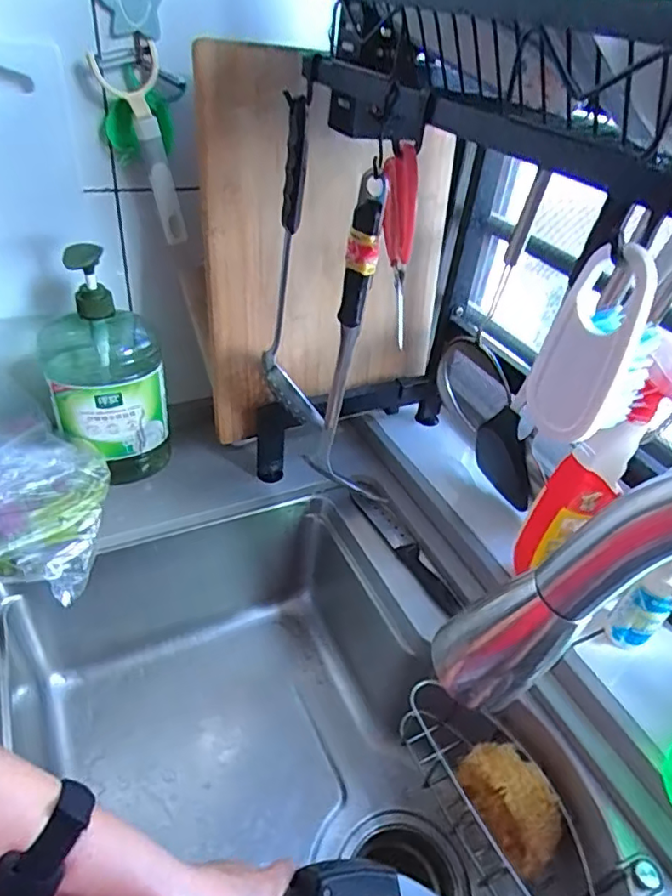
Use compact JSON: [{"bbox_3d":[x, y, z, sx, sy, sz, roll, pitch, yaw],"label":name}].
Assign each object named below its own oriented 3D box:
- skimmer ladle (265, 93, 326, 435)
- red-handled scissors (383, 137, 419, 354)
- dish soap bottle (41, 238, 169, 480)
[{"bbox_3d":[-0.035,-0.160,0.545,0.057,0.283,0.072,1,39,-7],"label":"skimmer ladle"},{"bbox_3d":[0.042,-0.142,0.402,0.016,0.122,0.053,-2,39,-11],"label":"red-handled scissors"},{"bbox_3d":[-0.264,-0.084,0.664,0.116,0.281,0.104,-16,44,-26],"label":"dish soap bottle"}]

